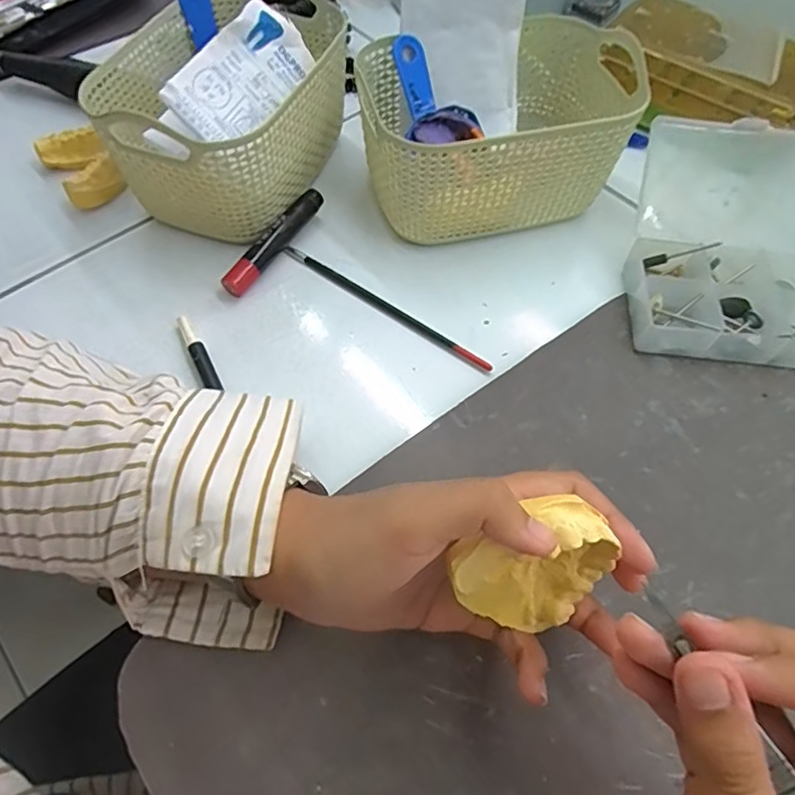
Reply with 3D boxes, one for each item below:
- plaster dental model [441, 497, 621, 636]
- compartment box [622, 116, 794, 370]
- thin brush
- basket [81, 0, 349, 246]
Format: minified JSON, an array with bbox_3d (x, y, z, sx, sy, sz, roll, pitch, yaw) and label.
[{"bbox_3d":[0.053,0.066,0.215,0.053,0.062,0.025,-30,39,3],"label":"plaster dental model"},{"bbox_3d":[0.207,-0.094,0.338,0.122,0.061,0.139,7,59,3],"label":"compartment box"},{"bbox_3d":[-0.007,-0.058,0.349,0.152,0.006,0.009,32,65,17],"label":"thin brush"},{"bbox_3d":[-0.107,-0.192,0.379,0.119,0.086,0.178,19,61,10],"label":"basket"}]

